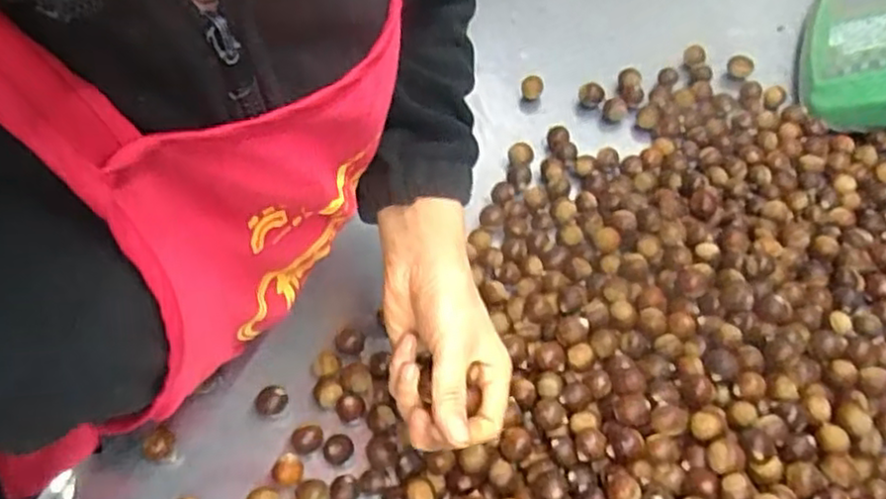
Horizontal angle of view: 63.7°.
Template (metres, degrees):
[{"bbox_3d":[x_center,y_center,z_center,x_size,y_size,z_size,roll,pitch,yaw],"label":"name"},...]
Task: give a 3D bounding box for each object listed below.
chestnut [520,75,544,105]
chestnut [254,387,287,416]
[{"bbox_3d":[0.092,-0.167,0.735,0.022,0.021,0.021,10,57,6],"label":"chestnut"},{"bbox_3d":[-0.131,0.120,0.551,0.024,0.029,0.023,0,56,-1],"label":"chestnut"}]

